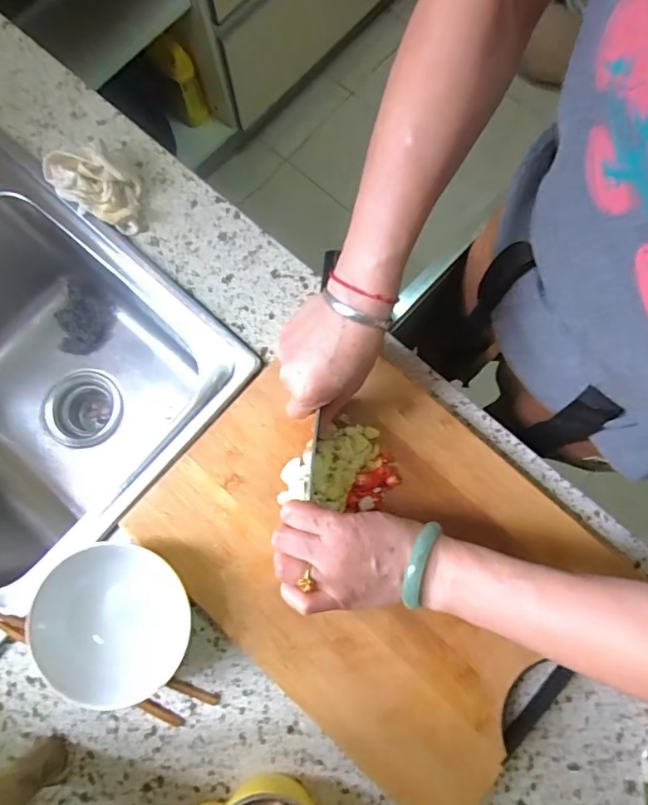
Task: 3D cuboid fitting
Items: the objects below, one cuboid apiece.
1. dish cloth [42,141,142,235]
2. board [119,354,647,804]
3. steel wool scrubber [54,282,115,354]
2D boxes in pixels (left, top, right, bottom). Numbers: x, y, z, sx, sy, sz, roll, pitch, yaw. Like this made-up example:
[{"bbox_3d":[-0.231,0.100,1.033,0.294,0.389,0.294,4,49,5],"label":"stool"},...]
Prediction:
[{"bbox_3d":[-0.245,-0.237,0.542,0.119,0.043,0.070,41,82,7],"label":"dish cloth"},{"bbox_3d":[0.052,0.135,0.479,0.396,0.026,0.301,42,82,8],"label":"board"},{"bbox_3d":[-0.353,-0.121,0.739,0.076,0.042,0.104,27,81,5],"label":"steel wool scrubber"}]

